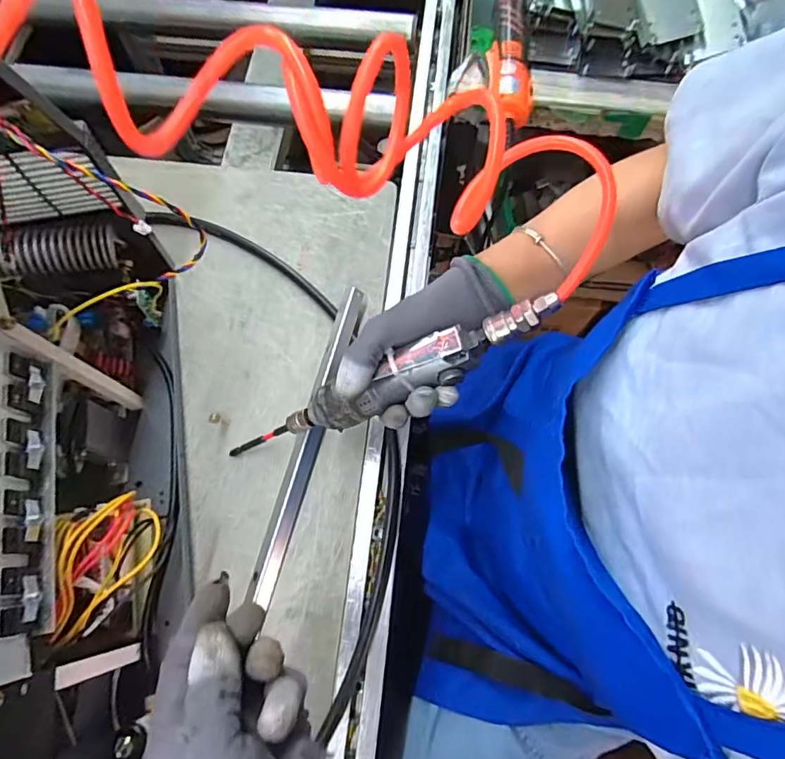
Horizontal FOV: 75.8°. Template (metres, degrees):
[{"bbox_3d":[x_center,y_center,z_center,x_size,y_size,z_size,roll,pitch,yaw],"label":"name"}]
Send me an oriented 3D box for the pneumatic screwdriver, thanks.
[{"bbox_3d":[-0.021,0.011,0.393,0.305,0.032,0.034,-26,69,29],"label":"pneumatic screwdriver"}]

